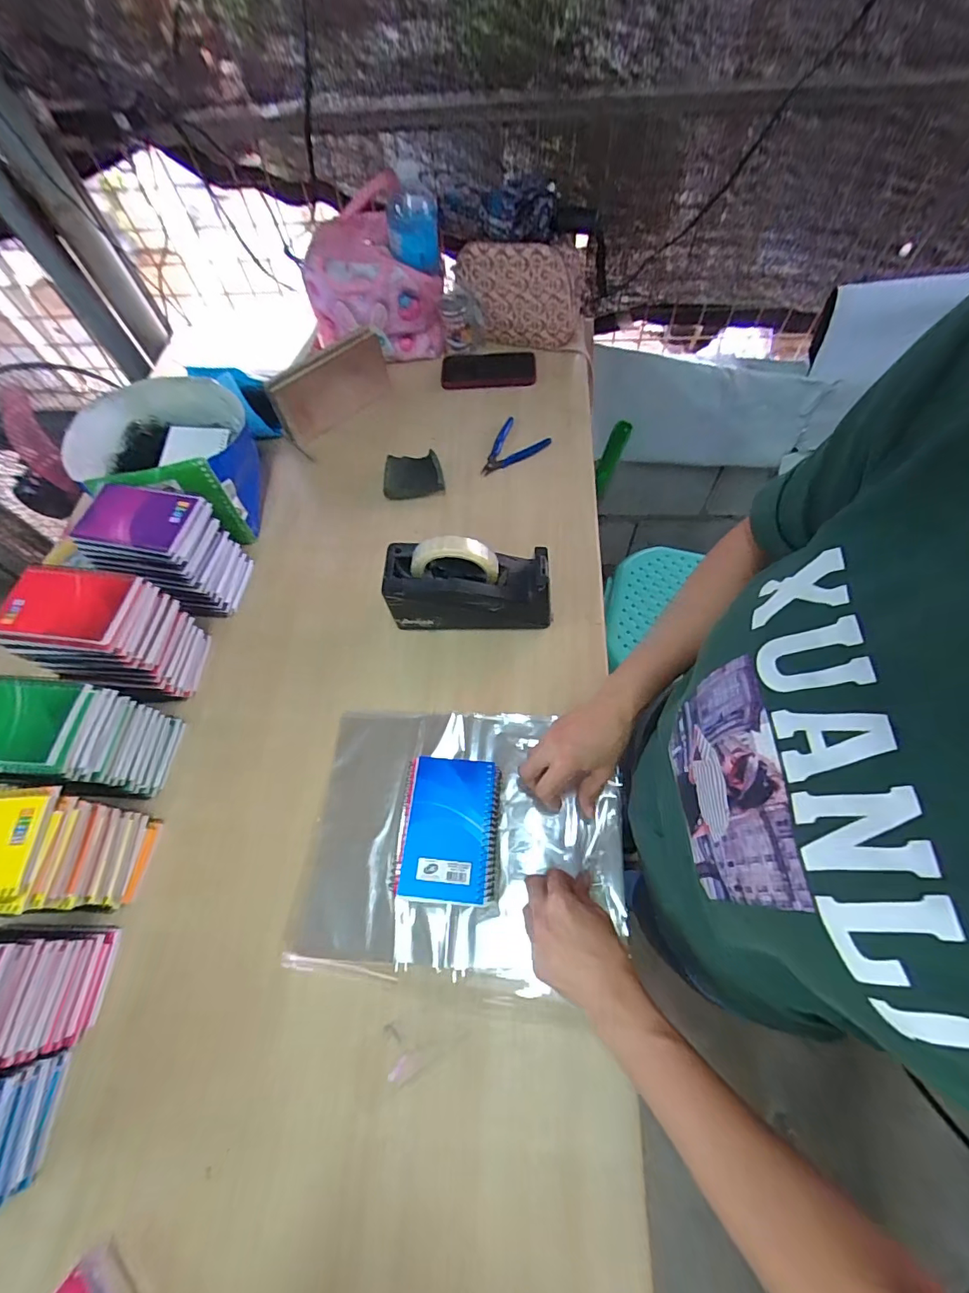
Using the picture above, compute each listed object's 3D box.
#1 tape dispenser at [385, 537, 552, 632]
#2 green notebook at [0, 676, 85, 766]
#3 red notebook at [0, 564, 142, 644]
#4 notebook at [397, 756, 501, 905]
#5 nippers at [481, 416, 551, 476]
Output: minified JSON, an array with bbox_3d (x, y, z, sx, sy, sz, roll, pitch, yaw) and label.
[{"bbox_3d":[-0.021,-0.087,0.613,0.208,0.114,0.075,2,64,4],"label":"tape dispenser"},{"bbox_3d":[-0.479,0.071,0.481,0.135,0.009,0.087,2,64,5],"label":"green notebook"},{"bbox_3d":[-0.457,-0.046,0.530,0.137,0.018,0.085,7,65,7],"label":"red notebook"},{"bbox_3d":[-0.032,0.182,0.487,0.089,0.010,0.133,3,64,5],"label":"notebook"},{"bbox_3d":[0.056,-0.327,0.803,0.086,0.022,0.126,20,67,13],"label":"nippers"}]

